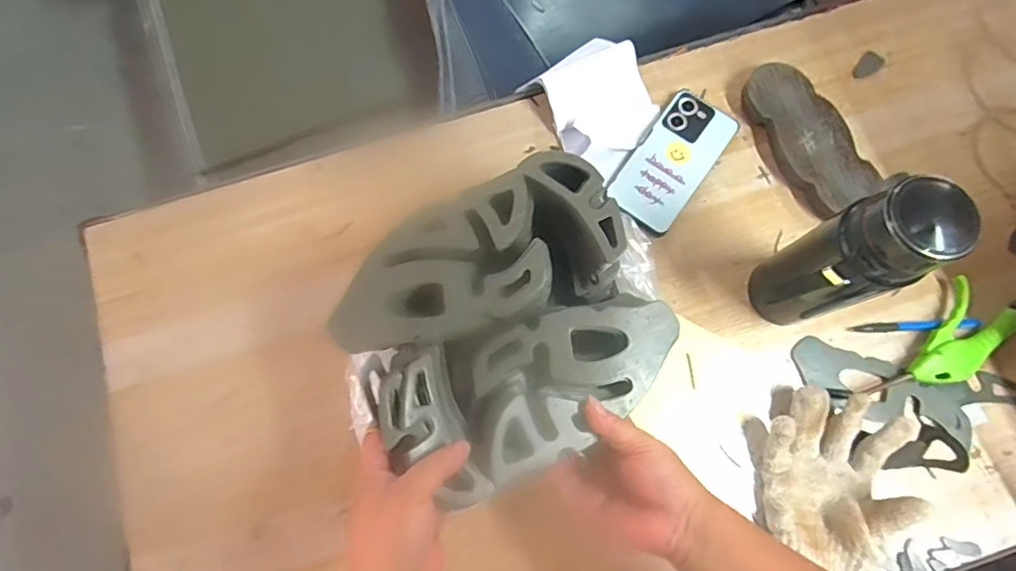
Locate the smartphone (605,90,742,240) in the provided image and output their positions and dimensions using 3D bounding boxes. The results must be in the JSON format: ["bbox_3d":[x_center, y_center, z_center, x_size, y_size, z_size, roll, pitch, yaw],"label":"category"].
[{"bbox_3d":[0.181,-0.137,0.608,0.081,0.018,0.172,34,79,9],"label":"smartphone"}]

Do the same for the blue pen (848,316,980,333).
[{"bbox_3d":[0.418,0.042,0.563,0.127,0.006,0.013,-4,61,6],"label":"blue pen"}]

